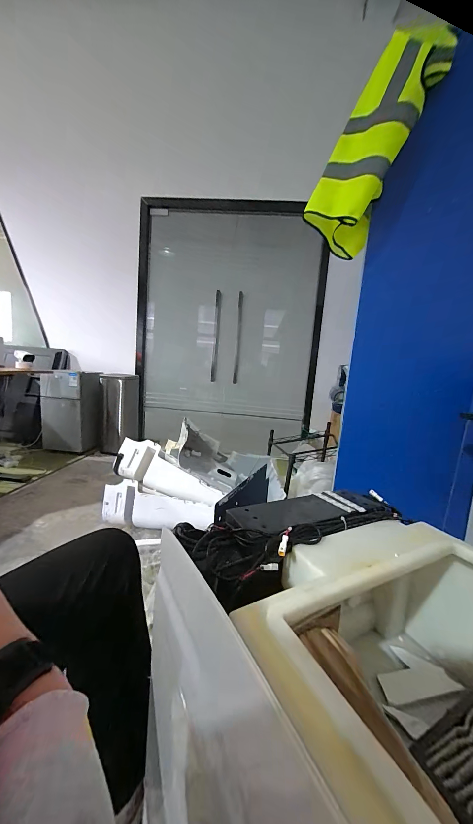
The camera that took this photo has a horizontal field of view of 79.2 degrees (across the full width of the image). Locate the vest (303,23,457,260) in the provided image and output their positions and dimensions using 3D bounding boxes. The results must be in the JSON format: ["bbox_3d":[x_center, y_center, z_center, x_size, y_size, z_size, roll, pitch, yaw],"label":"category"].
[{"bbox_3d":[0.381,-0.772,0.865,0.223,0.468,0.217,33,20,20],"label":"vest"}]

